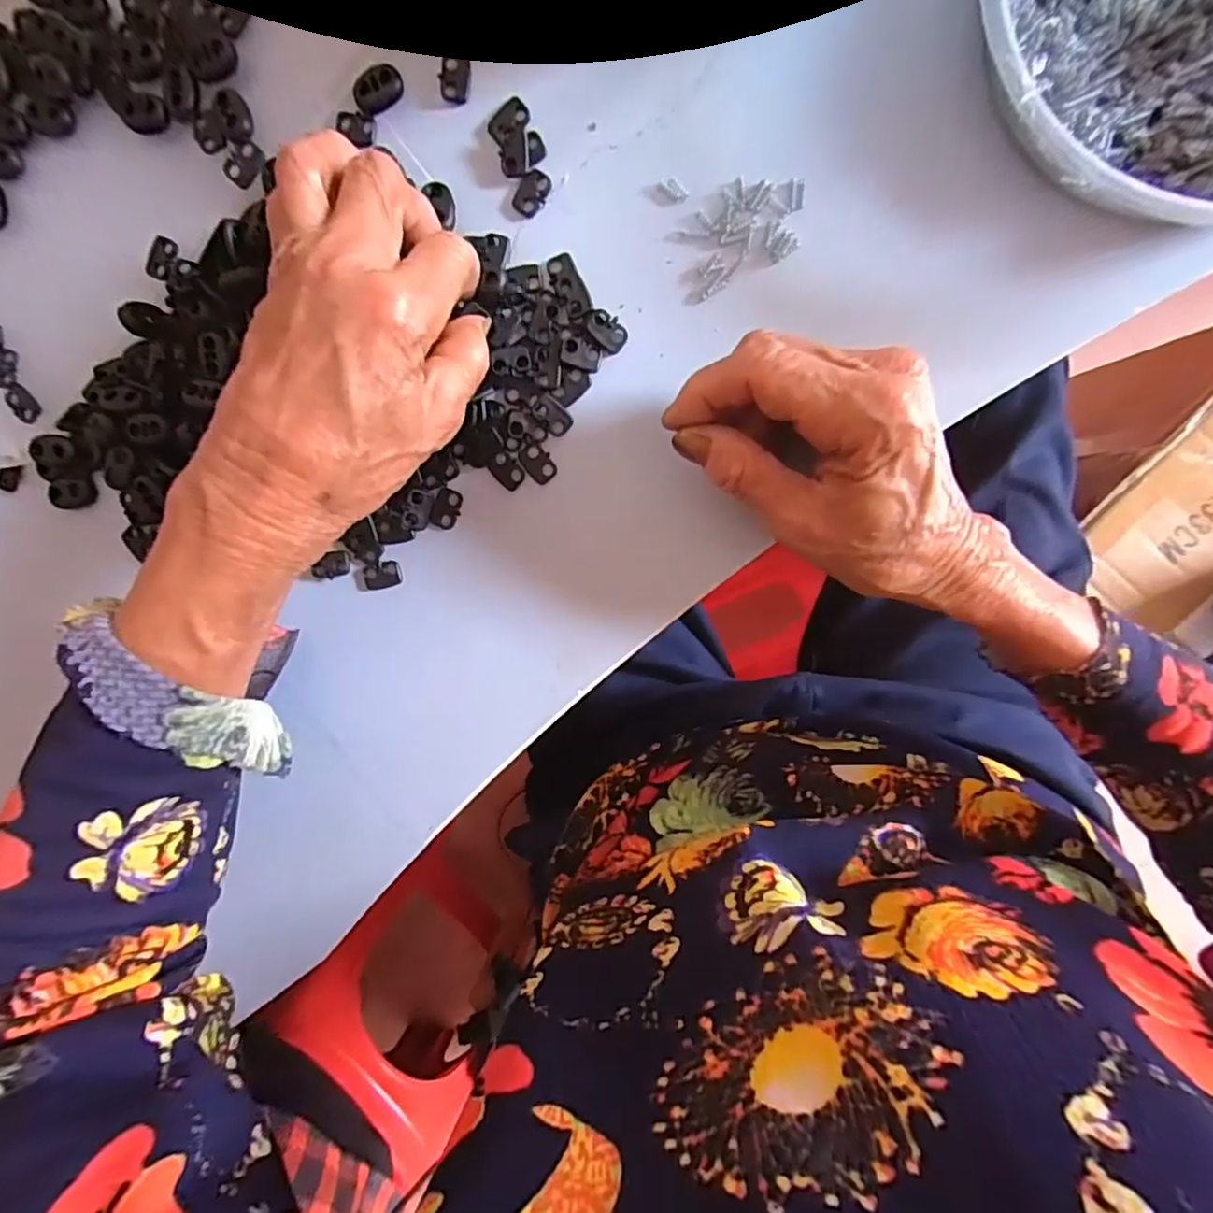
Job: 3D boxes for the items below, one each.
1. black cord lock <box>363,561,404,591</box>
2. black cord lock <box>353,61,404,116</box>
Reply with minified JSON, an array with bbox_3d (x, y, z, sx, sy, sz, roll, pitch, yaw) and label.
[{"bbox_3d":[-0.106,-0.014,0.288,0.018,0.004,0.012,-14,96,7],"label":"black cord lock"},{"bbox_3d":[-0.098,-0.222,0.260,0.021,0.007,0.011,-38,93,9],"label":"black cord lock"}]

